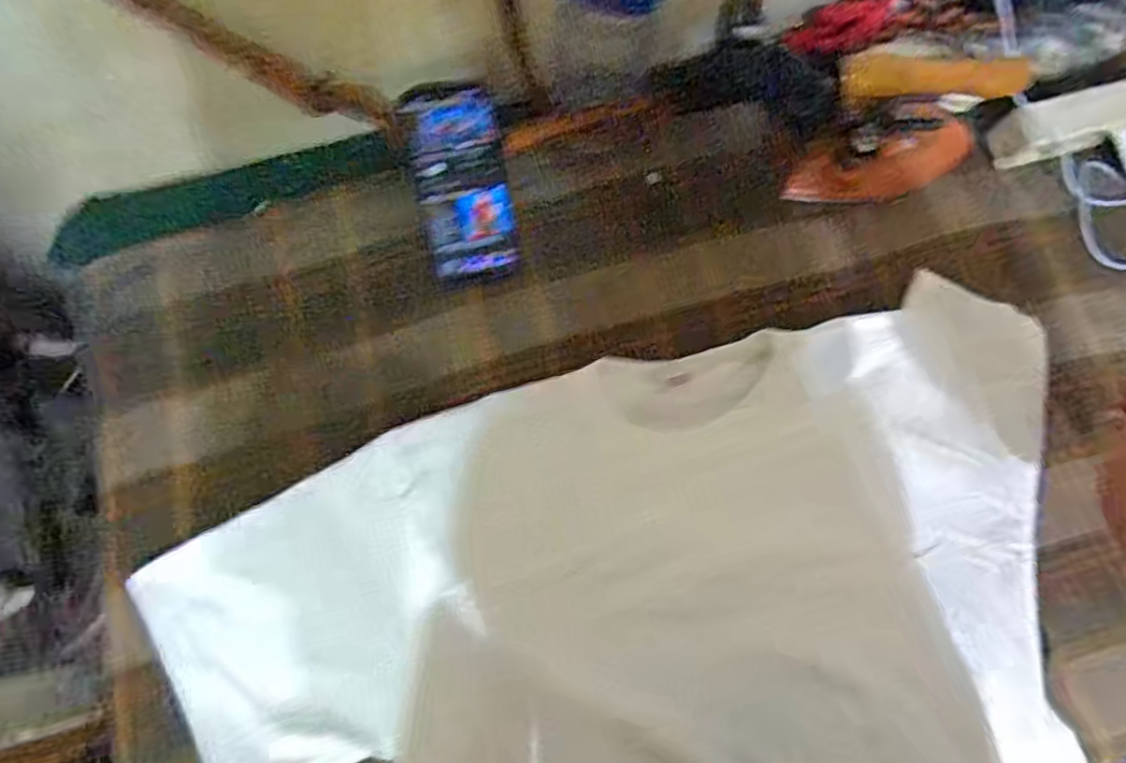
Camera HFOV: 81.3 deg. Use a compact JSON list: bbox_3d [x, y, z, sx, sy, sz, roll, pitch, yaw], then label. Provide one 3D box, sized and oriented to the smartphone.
[{"bbox_3d":[-0.088,-0.174,0.585,0.084,0.014,0.170,-16,107,-13],"label":"smartphone"}]

